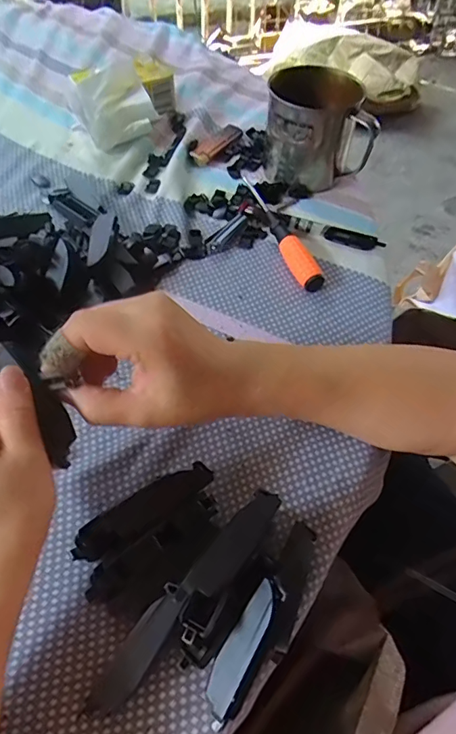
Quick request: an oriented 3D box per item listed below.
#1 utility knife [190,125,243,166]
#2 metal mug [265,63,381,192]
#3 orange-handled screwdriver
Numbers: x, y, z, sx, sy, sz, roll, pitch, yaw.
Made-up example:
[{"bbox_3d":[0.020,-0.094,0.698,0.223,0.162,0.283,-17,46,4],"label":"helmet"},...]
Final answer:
[{"bbox_3d":[-0.013,-0.251,0.544,0.022,0.011,0.082,28,59,18],"label":"utility knife"},{"bbox_3d":[0.090,-0.238,0.481,0.101,0.083,0.082,5,55,2],"label":"metal mug"},{"bbox_3d":[0.048,-0.127,0.447,0.018,0.022,0.147,-16,57,-12],"label":"orange-handled screwdriver"}]

